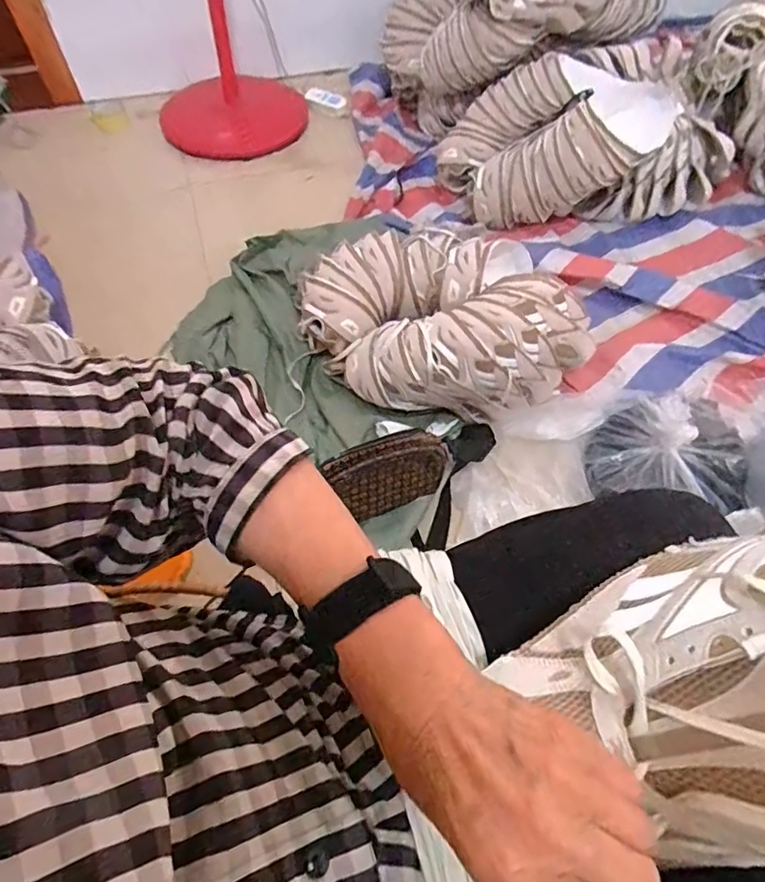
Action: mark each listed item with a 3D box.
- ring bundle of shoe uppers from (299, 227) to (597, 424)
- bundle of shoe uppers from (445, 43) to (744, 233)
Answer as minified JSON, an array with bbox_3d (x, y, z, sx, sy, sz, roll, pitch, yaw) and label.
[{"bbox_3d":[0.121,-0.221,0.965,0.485,0.138,0.367,-16,59,-10],"label":"ring bundle of shoe uppers"},{"bbox_3d":[0.508,-0.716,1.268,0.682,0.236,0.416,-23,61,-14],"label":"bundle of shoe uppers"}]

